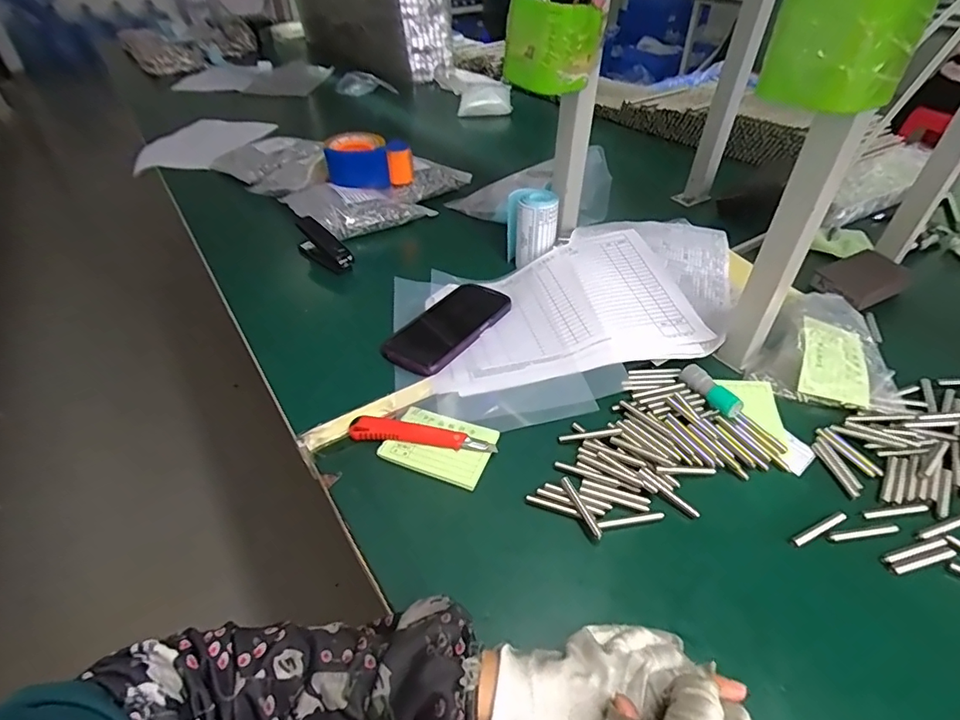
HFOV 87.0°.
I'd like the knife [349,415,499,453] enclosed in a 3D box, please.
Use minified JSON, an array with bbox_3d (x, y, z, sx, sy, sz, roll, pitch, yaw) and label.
[{"bbox_3d":[-0.054,0.069,0.478,0.136,0.012,0.025,4,42,5],"label":"knife"}]

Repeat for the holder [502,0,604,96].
[{"bbox_3d":[0.073,-0.335,0.542,0.093,0.083,0.070,25,48,25],"label":"holder"}]

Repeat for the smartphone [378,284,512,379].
[{"bbox_3d":[-0.034,-0.047,0.603,0.080,0.016,0.168,26,48,26],"label":"smartphone"}]

